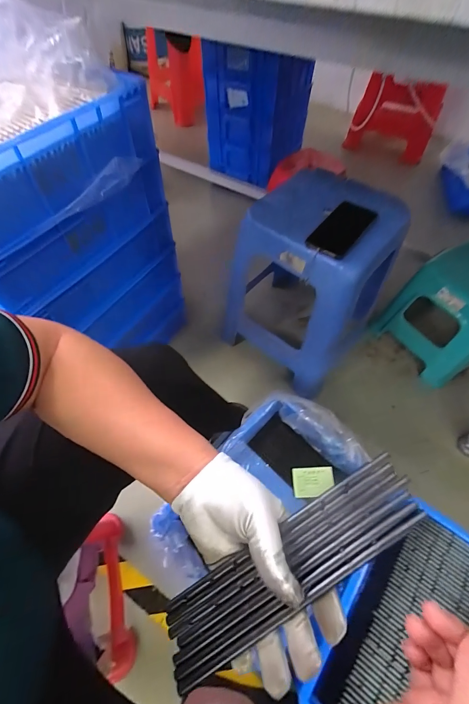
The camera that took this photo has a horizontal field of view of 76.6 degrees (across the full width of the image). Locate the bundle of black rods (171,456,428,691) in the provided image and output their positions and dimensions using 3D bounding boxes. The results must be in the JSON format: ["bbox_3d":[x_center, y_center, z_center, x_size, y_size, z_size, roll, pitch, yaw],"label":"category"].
[{"bbox_3d":[0.043,0.168,0.235,0.221,0.006,0.052,-35,55,0],"label":"bundle of black rods"}]

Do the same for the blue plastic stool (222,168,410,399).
[{"bbox_3d":[0.176,-0.180,0.760,0.341,0.401,0.302,36,65,20],"label":"blue plastic stool"}]

